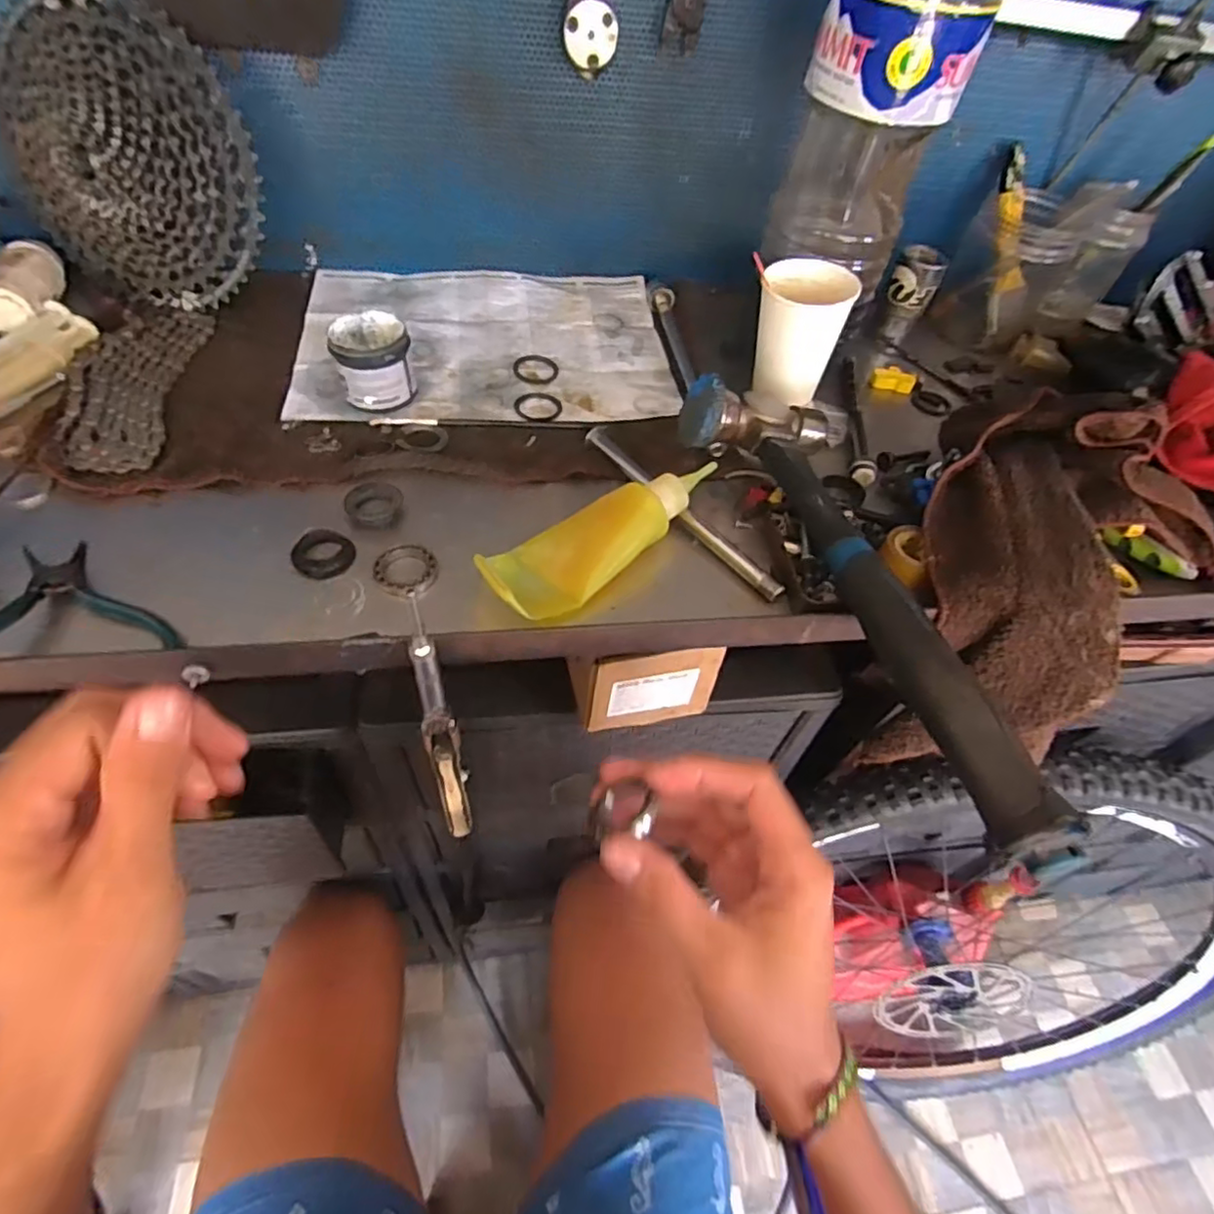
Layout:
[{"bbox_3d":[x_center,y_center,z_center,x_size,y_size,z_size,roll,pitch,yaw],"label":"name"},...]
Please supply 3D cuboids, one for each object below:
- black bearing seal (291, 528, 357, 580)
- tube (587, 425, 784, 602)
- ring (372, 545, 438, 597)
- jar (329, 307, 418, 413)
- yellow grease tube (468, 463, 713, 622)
[{"bbox_3d":[-0.170,-0.032,0.387,0.035,0.008,0.033,3,50,-4],"label":"black bearing seal"},{"bbox_3d":[0.046,-0.067,0.435,0.016,0.012,0.185,-29,59,-27],"label":"tube"},{"bbox_3d":[-0.119,-0.023,0.381,0.035,0.006,0.034,3,50,-4],"label":"ring"},{"bbox_3d":[-0.169,-0.179,0.469,0.051,0.046,0.056,3,50,-4],"label":"jar"},{"bbox_3d":[-0.003,-0.047,0.399,0.163,0.031,0.056,-34,61,-29],"label":"yellow grease tube"}]

